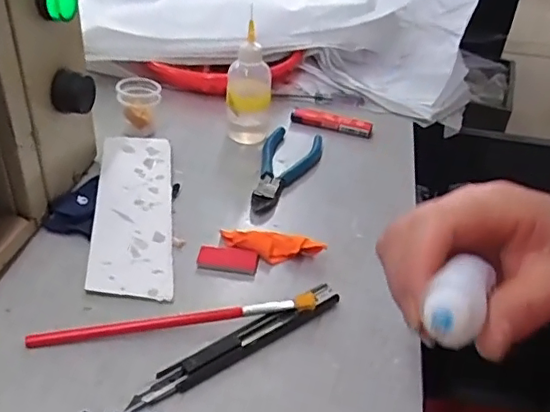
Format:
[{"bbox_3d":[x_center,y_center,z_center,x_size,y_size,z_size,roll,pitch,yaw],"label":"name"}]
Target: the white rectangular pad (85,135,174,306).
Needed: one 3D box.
[{"bbox_3d":[-0.106,-0.002,0.428,0.055,0.013,0.183,-2,36,-10],"label":"white rectangular pad"}]

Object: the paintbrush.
[{"bbox_3d":[-0.057,0.068,0.337,0.167,0.015,0.012,-5,37,-14],"label":"paintbrush"}]

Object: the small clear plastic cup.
[{"bbox_3d":[-0.122,-0.093,0.519,0.037,0.040,0.029,-4,37,-13],"label":"small clear plastic cup"}]

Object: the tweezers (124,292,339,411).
[{"bbox_3d":[-0.018,0.079,0.331,0.138,0.010,0.015,-19,43,-30],"label":"tweezers"}]

